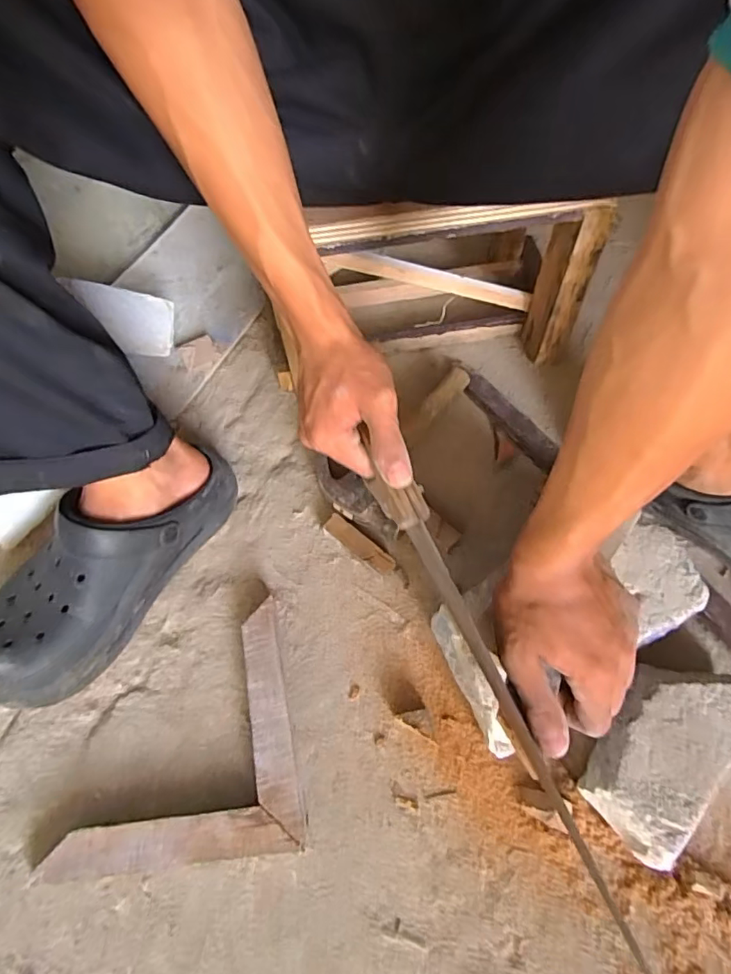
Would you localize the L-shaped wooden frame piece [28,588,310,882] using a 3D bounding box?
[{"bbox_3d":[-0.148,0.197,0.435,0.184,0.025,0.183,-6,58,-2],"label":"L-shaped wooden frame piece"}]

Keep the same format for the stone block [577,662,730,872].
[{"bbox_3d":[0.219,0.187,0.398,0.143,0.070,0.075,-40,64,-21],"label":"stone block"}]

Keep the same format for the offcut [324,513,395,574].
[{"bbox_3d":[-0.006,0.055,0.521,0.079,0.011,0.019,37,83,20],"label":"offcut"}]

